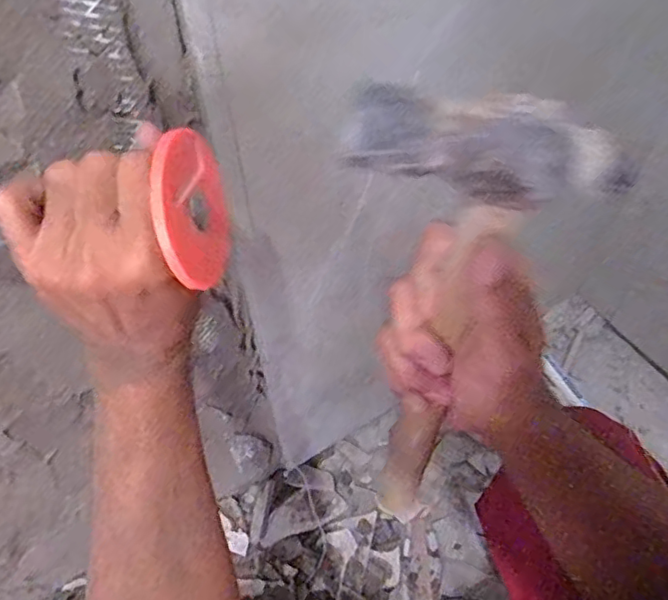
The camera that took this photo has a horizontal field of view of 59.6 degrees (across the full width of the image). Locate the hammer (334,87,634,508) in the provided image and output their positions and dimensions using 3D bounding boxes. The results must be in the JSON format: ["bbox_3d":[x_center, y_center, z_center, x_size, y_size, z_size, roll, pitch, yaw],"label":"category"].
[{"bbox_3d":[0.056,0.031,0.320,0.107,0.285,0.037,16,43,13],"label":"hammer"}]

